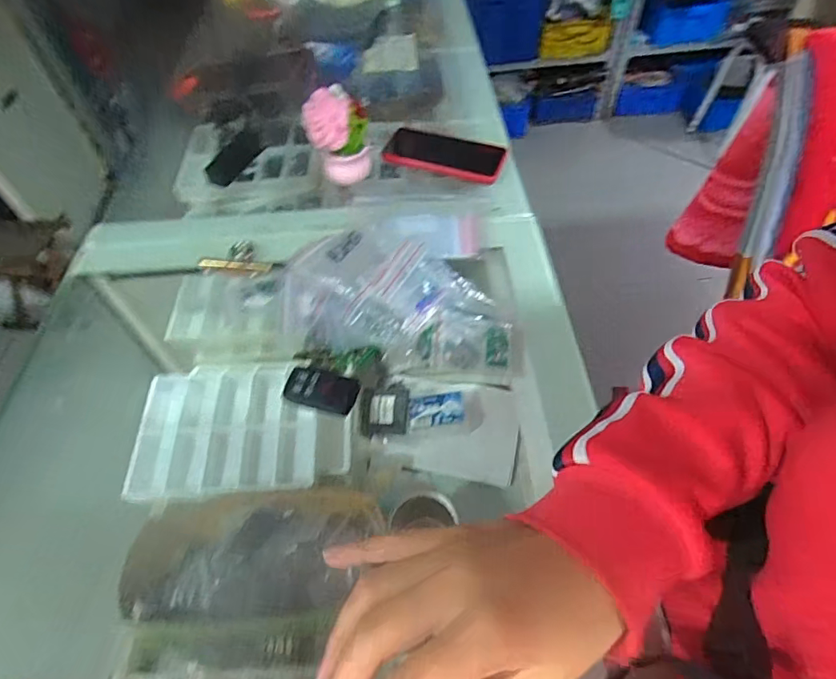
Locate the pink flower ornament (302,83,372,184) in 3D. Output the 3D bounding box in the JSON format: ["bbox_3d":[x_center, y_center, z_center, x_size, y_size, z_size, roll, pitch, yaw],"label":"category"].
[{"bbox_3d":[-0.098,-0.249,0.603,0.072,0.113,0.076,-8,53,-3],"label":"pink flower ornament"}]

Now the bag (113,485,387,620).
[{"bbox_3d":[-0.199,0.265,0.589,0.316,0.057,0.142,-4,53,-1],"label":"bag"}]

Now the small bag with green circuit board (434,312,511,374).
[{"bbox_3d":[0.053,0.002,0.462,0.071,0.014,0.055,8,71,-5],"label":"small bag with green circuit board"}]

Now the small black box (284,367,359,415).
[{"bbox_3d":[-0.087,0.045,0.438,0.064,0.019,0.033,10,54,10],"label":"small black box"}]

